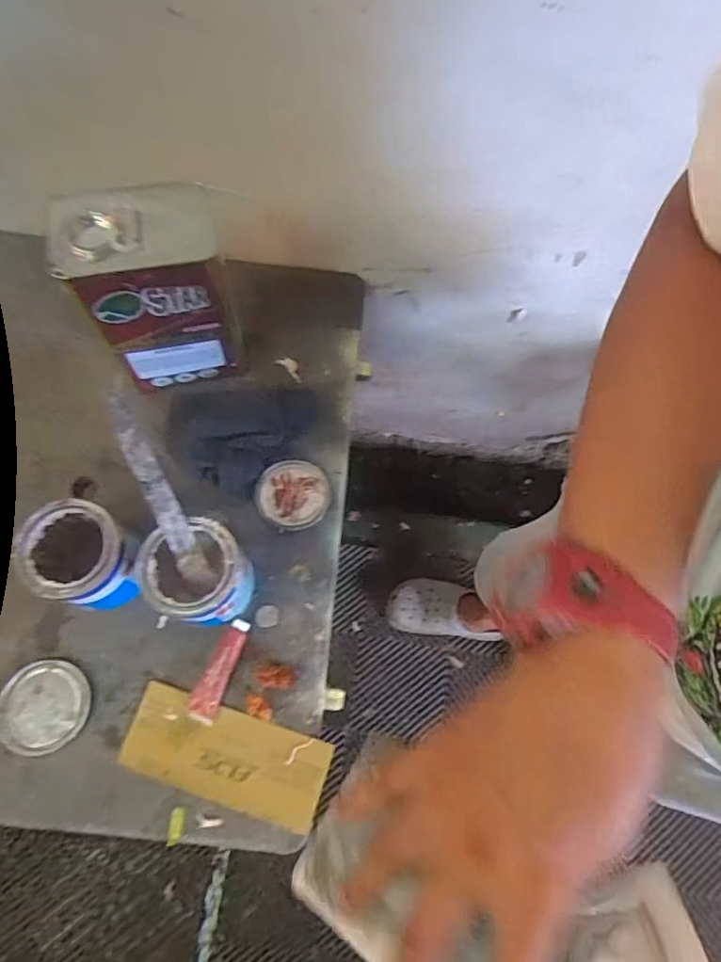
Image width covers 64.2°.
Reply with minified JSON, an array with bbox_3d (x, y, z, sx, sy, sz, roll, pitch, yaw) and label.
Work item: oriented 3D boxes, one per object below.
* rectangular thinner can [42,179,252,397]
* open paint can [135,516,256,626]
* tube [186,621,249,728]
[{"bbox_3d":[-0.237,-0.219,0.697,0.162,0.236,0.104,-13,73,-6],"label":"rectangular thinner can"},{"bbox_3d":[-0.182,0.110,0.664,0.106,0.125,0.103,1,72,-2],"label":"open paint can"},{"bbox_3d":[-0.166,0.221,0.675,0.035,0.027,0.118,20,73,5],"label":"tube"}]

